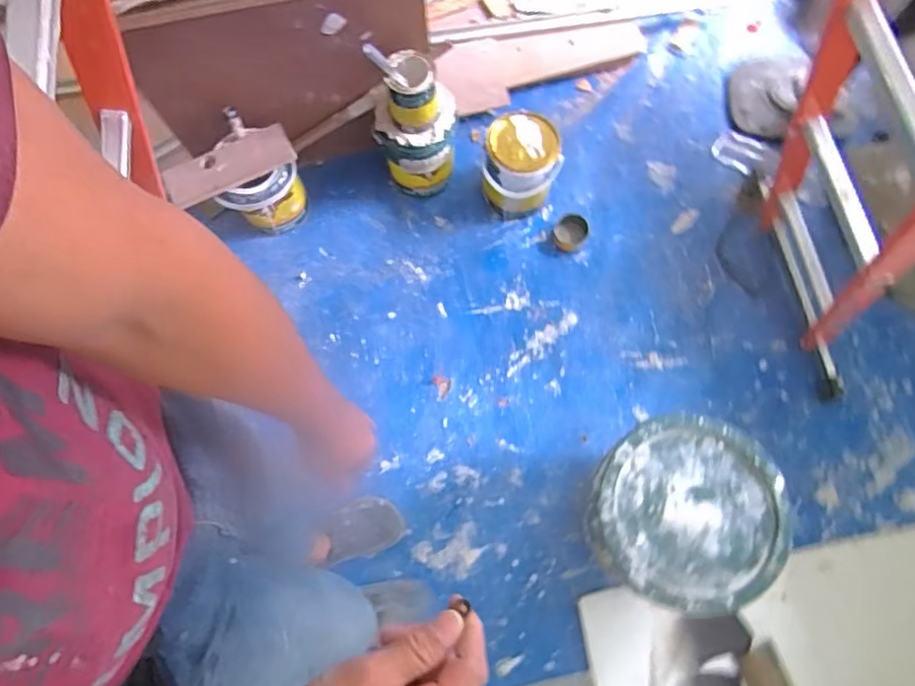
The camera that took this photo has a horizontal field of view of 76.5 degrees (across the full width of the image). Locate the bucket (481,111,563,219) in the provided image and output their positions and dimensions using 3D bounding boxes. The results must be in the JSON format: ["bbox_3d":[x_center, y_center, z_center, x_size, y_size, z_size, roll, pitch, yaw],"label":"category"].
[{"bbox_3d":[0.144,-0.398,1.368,0.176,0.209,0.187,-5,75,1],"label":"bucket"}]

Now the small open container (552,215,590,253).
[{"bbox_3d":[0.273,-0.269,1.424,0.076,0.039,0.087,41,81,10],"label":"small open container"}]

